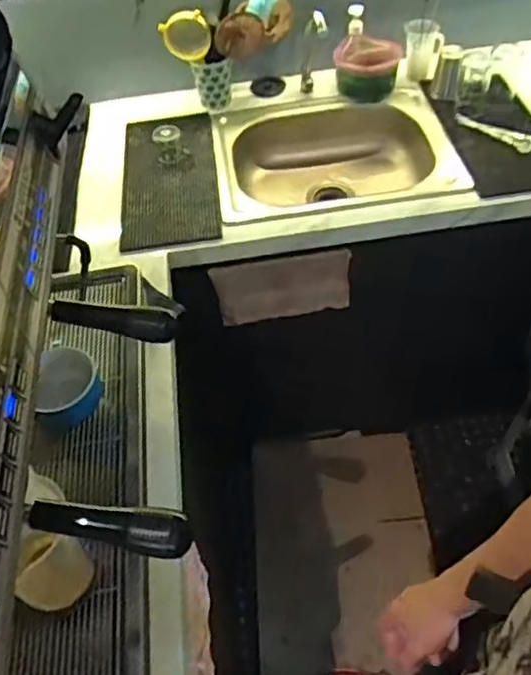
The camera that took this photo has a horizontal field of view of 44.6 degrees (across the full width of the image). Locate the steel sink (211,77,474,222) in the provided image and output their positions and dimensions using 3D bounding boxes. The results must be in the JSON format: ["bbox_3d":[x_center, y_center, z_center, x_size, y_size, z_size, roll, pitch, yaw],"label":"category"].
[{"bbox_3d":[0.137,-0.389,1.461,0.488,0.164,0.475,-9,49,-1],"label":"steel sink"}]

